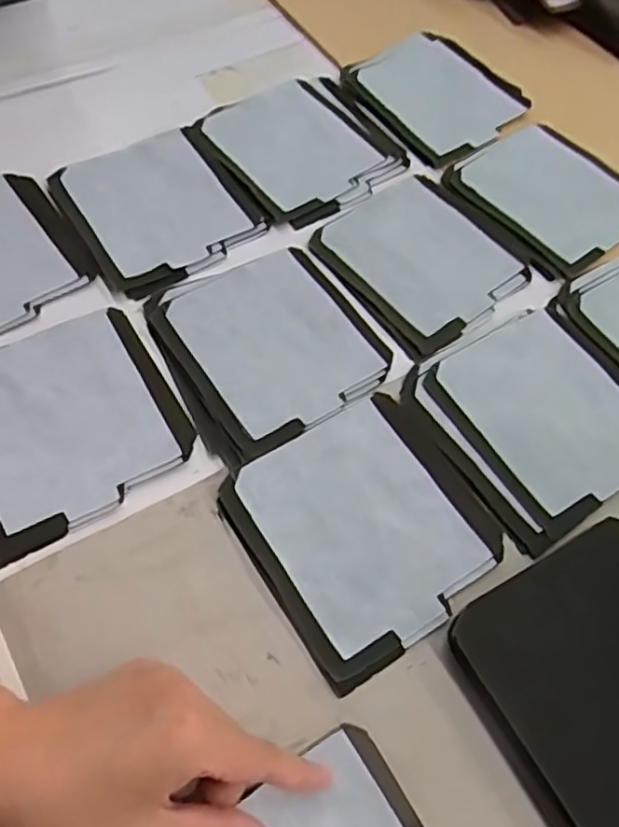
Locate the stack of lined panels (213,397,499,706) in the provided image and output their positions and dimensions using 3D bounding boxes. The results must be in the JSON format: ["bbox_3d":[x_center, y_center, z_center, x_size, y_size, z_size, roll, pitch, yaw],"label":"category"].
[{"bbox_3d":[0.035,0.065,0.396,0.139,0.009,0.137,-29,66,-19],"label":"stack of lined panels"}]

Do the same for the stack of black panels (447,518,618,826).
[{"bbox_3d":[0.160,0.138,0.346,0.130,0.015,0.134,-26,65,-17],"label":"stack of black panels"}]

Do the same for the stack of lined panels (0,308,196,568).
[{"bbox_3d":[-0.154,0.004,0.412,0.135,0.008,0.136,-28,66,-18],"label":"stack of lined panels"}]

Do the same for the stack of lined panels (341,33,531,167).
[{"bbox_3d":[0.118,-0.291,0.596,0.120,0.016,0.137,-30,66,-19],"label":"stack of lined panels"}]

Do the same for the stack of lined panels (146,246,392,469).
[{"bbox_3d":[-0.028,-0.049,0.453,0.136,0.006,0.142,-26,65,-17],"label":"stack of lined panels"}]

